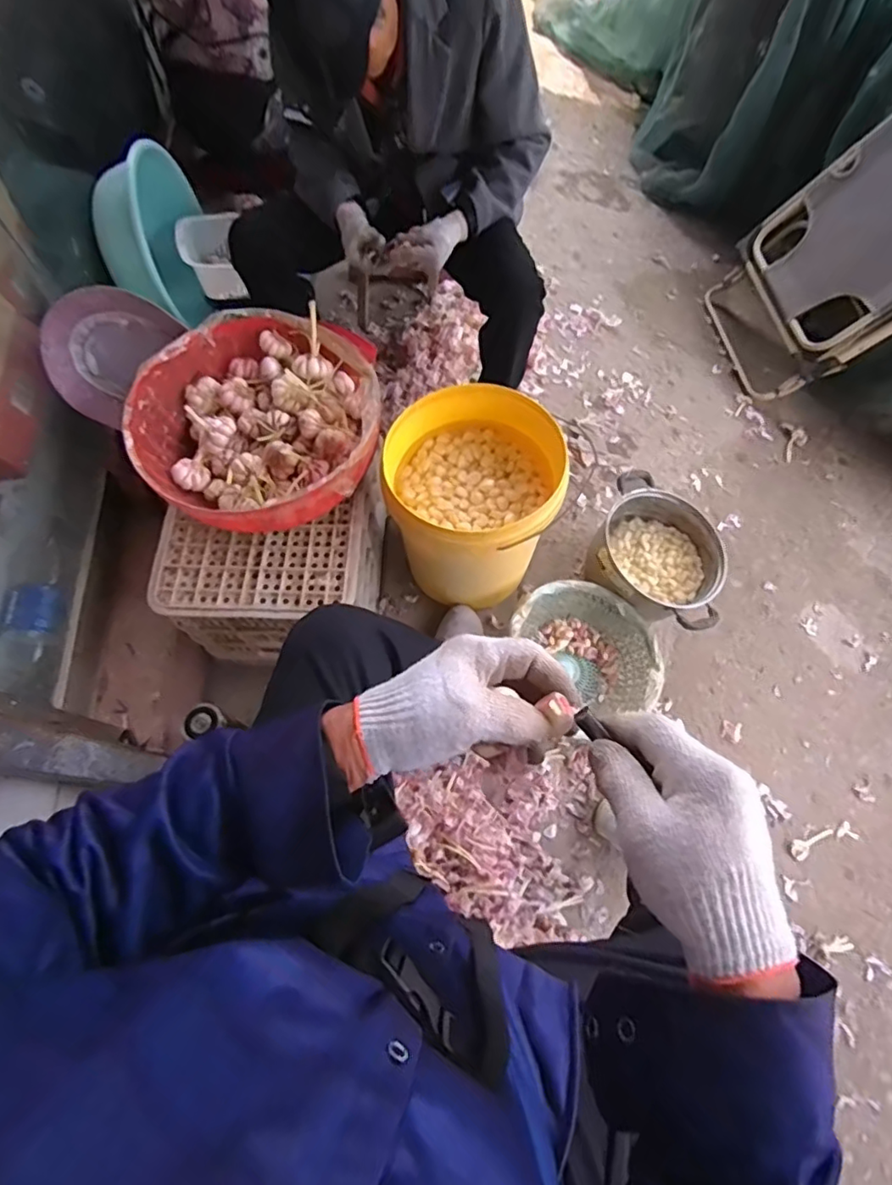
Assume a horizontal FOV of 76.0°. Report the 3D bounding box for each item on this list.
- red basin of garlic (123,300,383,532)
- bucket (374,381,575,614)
[{"bbox_3d":[-0.343,-0.321,1.075,0.444,0.151,0.460,-1,68,1],"label":"red basin of garlic"},{"bbox_3d":[0.058,-0.188,1.187,0.328,0.363,0.328,-1,68,1],"label":"bucket"}]

